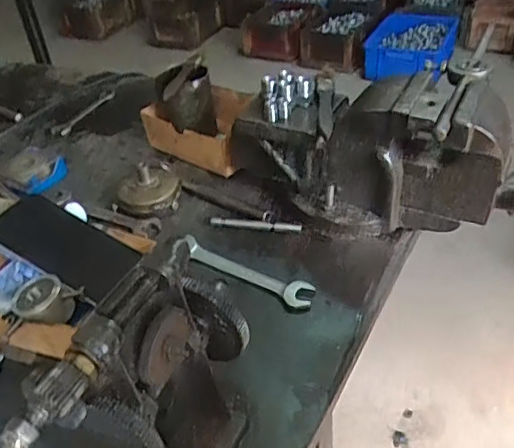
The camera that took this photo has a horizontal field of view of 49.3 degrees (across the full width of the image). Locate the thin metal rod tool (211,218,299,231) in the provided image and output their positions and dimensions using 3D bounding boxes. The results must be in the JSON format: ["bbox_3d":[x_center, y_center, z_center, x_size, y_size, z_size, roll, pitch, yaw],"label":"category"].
[{"bbox_3d":[-0.003,0.001,0.645,0.107,0.008,0.011,4,38,14],"label":"thin metal rod tool"}]

